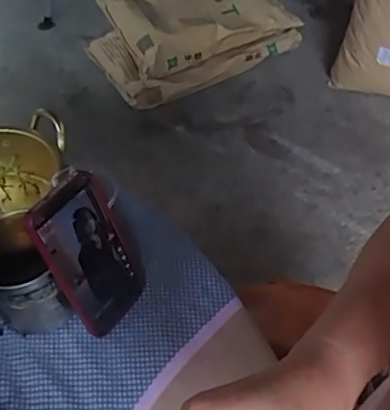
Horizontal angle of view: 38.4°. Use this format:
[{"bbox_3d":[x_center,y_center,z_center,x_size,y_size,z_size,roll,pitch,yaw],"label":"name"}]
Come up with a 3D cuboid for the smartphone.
[{"bbox_3d":[-0.096,0.046,0.521,0.012,0.158,0.079,14,48,36],"label":"smartphone"}]

